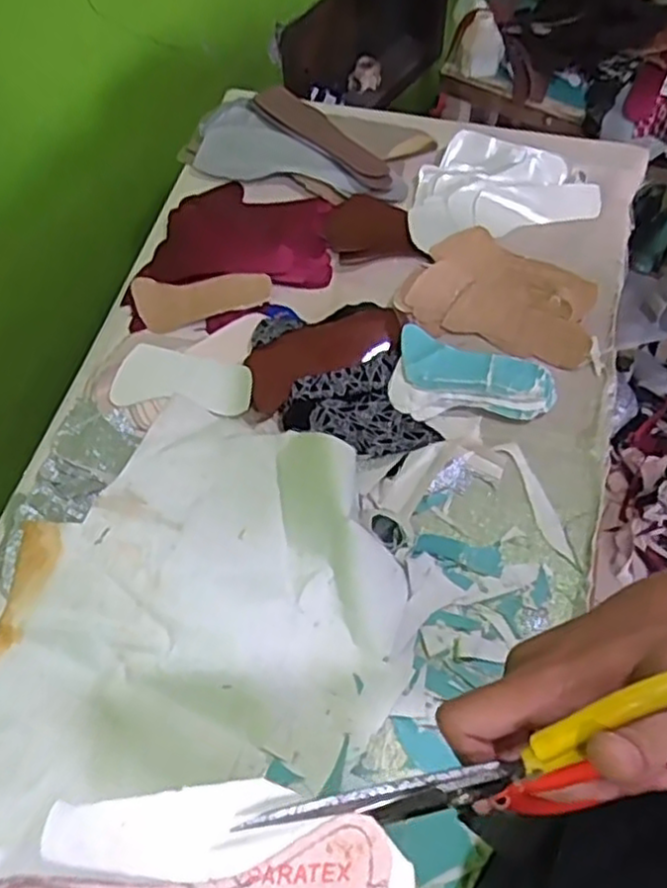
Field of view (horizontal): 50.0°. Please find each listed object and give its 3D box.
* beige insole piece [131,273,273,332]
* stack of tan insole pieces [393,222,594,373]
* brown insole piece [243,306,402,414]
[{"bbox_3d":[-0.163,-0.175,0.877,0.170,0.008,0.066,-1,81,8],"label":"beige insole piece"},{"bbox_3d":[0.199,-0.179,0.855,0.224,0.064,0.123,15,61,12],"label":"stack of tan insole pieces"},{"bbox_3d":[-0.016,-0.109,0.825,0.186,0.027,0.068,-28,62,-13],"label":"brown insole piece"}]

